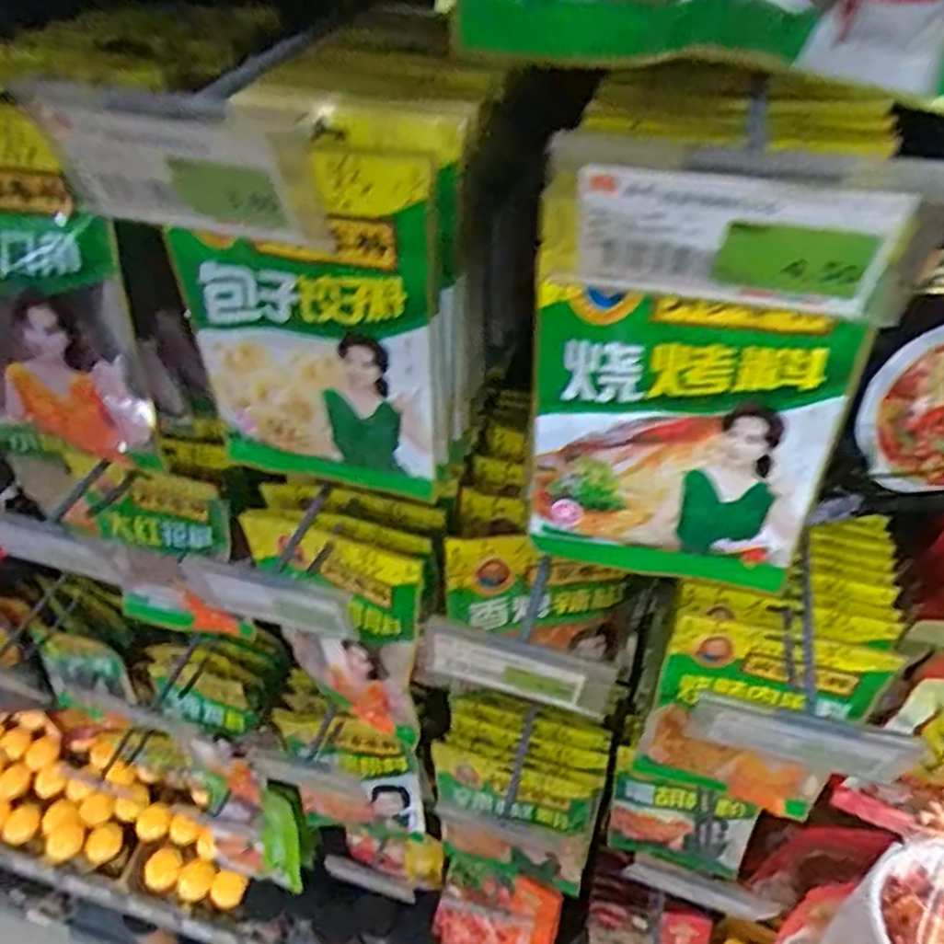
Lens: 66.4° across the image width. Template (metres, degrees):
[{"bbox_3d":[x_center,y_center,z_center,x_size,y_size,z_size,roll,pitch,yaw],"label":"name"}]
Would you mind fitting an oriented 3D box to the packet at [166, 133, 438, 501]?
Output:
[{"bbox_3d":[-0.073,-0.061,0.333,0.117,0.169,0.015,9,46,10],"label":"packet"}]

